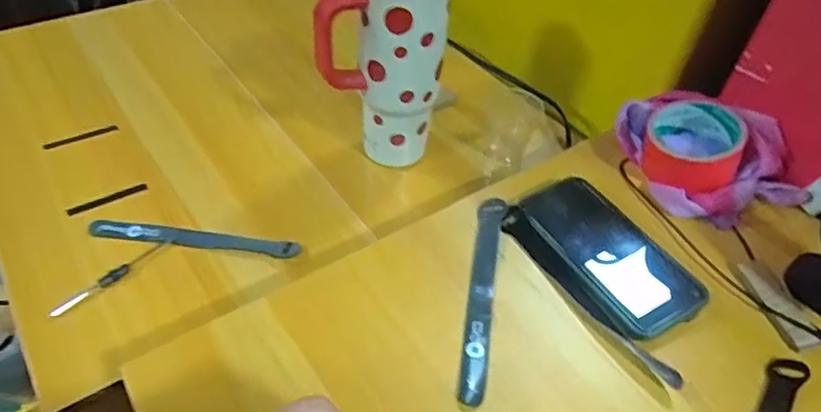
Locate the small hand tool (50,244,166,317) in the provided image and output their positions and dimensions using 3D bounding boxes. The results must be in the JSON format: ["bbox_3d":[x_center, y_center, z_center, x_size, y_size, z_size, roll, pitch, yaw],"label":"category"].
[{"bbox_3d":[-0.261,0.063,0.484,0.009,0.006,0.103,35,54,24],"label":"small hand tool"}]

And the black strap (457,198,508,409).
[{"bbox_3d":[0.058,0.067,0.450,0.022,0.008,0.196,11,46,5],"label":"black strap"}]

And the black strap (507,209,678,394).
[{"bbox_3d":[0.140,0.068,0.451,0.022,0.008,0.188,-25,53,-26],"label":"black strap"}]

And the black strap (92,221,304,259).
[{"bbox_3d":[-0.201,0.029,0.521,0.191,0.006,0.020,7,46,1],"label":"black strap"}]

